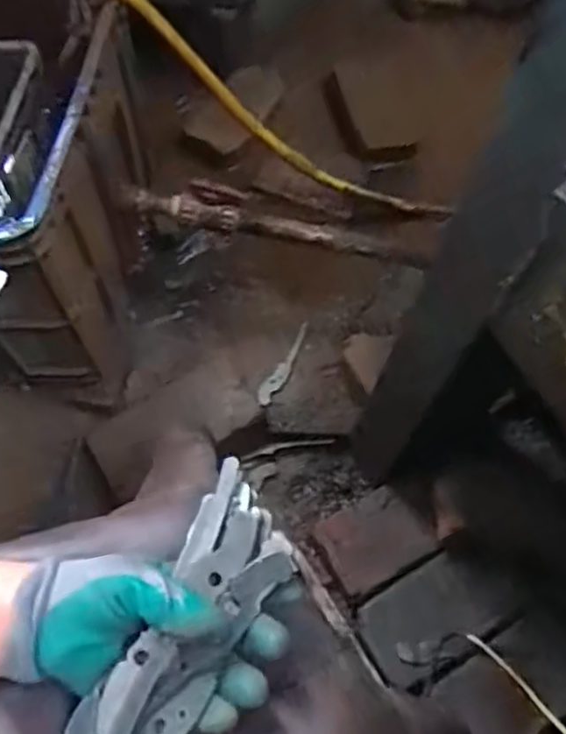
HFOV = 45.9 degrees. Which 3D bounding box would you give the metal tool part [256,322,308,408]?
[{"bbox_3d":[0.005,-0.008,1.075,0.029,0.010,0.170,29,64,11],"label":"metal tool part"}]

